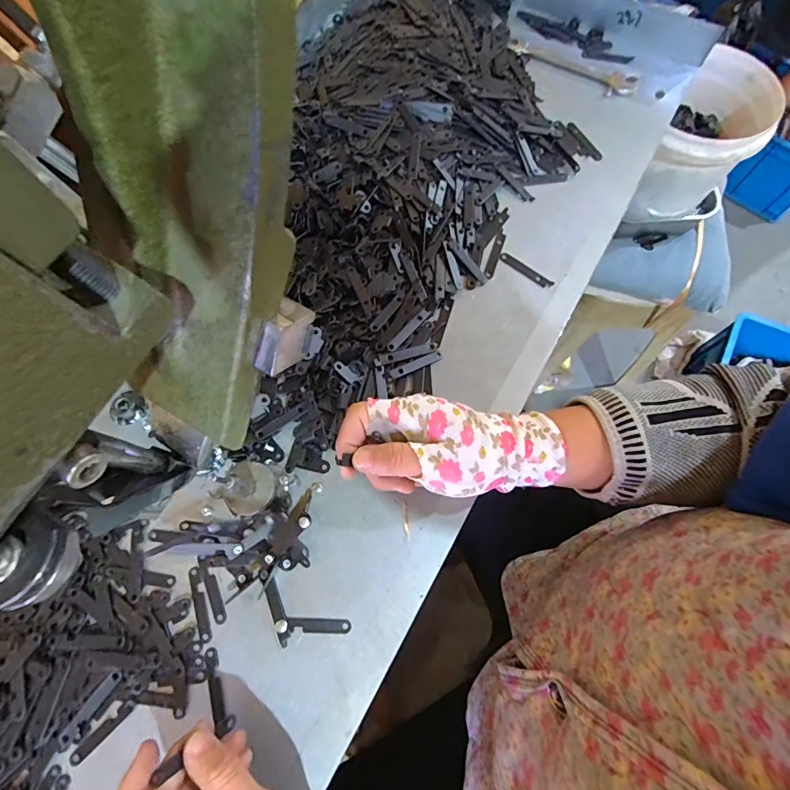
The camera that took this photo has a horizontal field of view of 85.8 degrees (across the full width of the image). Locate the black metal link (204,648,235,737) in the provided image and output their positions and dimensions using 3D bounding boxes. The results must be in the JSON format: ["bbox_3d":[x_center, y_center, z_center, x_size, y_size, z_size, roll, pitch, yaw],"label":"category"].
[{"bbox_3d":[-0.123,0.202,0.292,0.011,0.005,0.049,-21,77,-8],"label":"black metal link"}]

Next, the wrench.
[{"bbox_3d":[0.189,-0.353,0.457,0.141,0.012,0.033,29,76,6],"label":"wrench"}]

